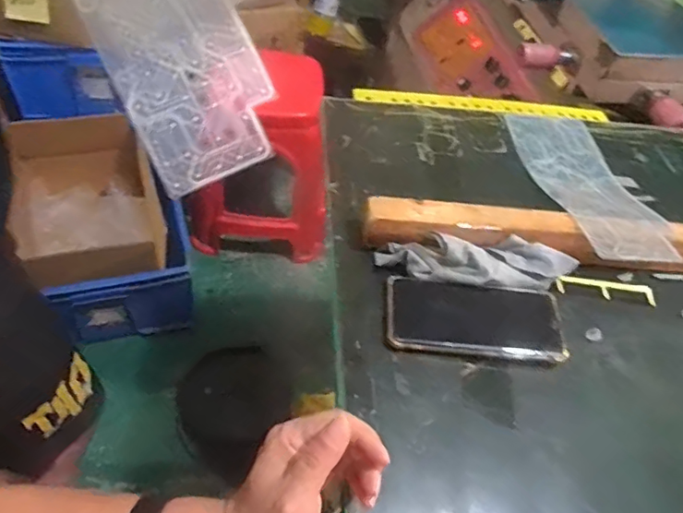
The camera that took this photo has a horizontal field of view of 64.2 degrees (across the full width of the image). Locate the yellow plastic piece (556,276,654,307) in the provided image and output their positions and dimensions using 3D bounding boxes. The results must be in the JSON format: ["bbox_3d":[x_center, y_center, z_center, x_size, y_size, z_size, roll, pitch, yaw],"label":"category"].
[{"bbox_3d":[0.276,0.034,0.569,0.104,0.005,0.023,9,50,-3],"label":"yellow plastic piece"}]

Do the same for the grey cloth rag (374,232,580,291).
[{"bbox_3d":[0.135,0.005,0.539,0.194,0.032,0.043,4,50,-7],"label":"grey cloth rag"}]

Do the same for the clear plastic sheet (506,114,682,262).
[{"bbox_3d":[0.297,-0.105,0.669,0.125,0.041,0.314,1,51,-9],"label":"clear plastic sheet"}]

